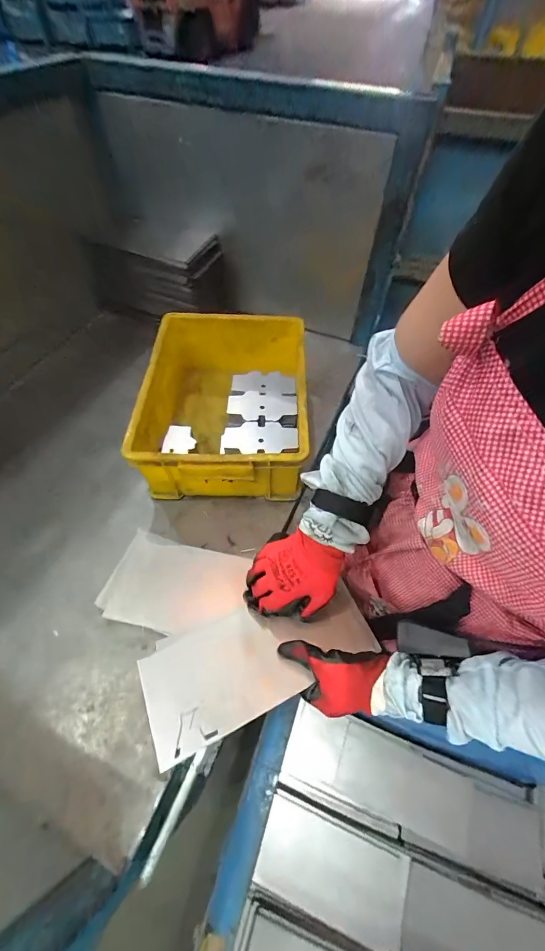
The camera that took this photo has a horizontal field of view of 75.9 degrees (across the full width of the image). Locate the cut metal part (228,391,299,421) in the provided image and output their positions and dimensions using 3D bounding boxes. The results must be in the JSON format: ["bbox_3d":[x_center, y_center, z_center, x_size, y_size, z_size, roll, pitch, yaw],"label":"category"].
[{"bbox_3d":[-0.016,-0.110,0.541,0.104,0.008,0.059,-1,58,-2],"label":"cut metal part"}]

